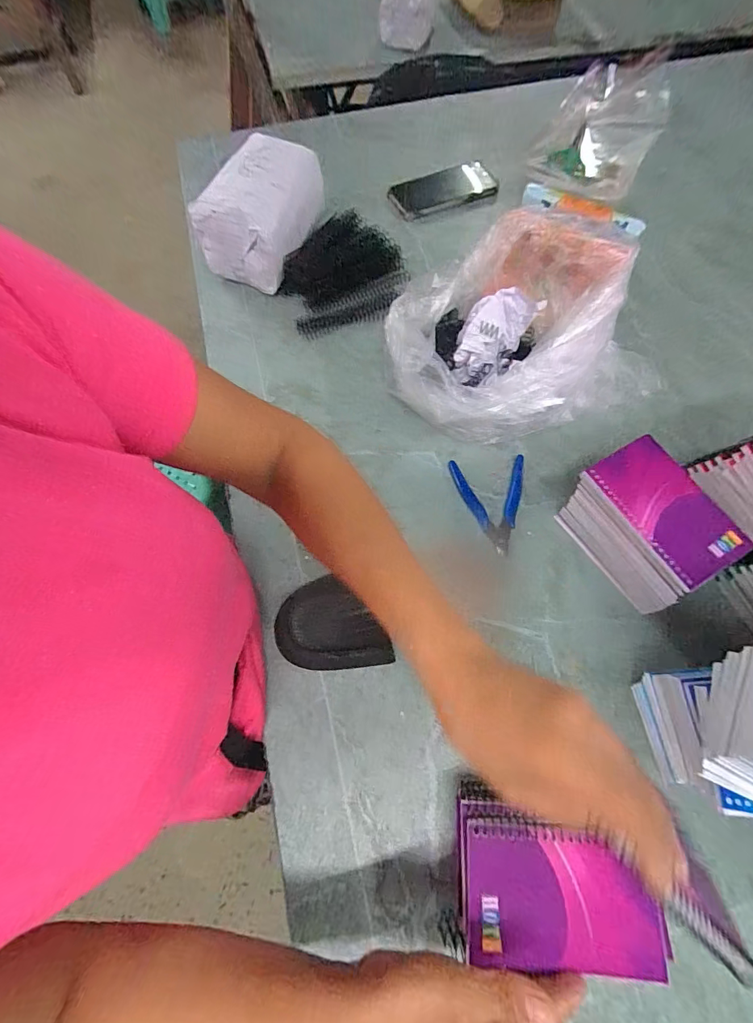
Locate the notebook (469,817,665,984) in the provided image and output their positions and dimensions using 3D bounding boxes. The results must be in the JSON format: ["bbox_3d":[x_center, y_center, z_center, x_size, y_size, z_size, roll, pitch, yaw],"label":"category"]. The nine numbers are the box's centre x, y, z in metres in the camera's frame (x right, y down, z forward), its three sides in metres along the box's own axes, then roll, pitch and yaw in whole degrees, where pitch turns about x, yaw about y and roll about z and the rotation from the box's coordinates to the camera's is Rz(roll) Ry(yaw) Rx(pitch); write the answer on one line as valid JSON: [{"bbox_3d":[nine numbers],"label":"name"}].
[{"bbox_3d":[0.128,0.270,0.294,0.126,0.008,0.079,3,67,2],"label":"notebook"}]

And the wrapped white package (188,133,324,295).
[{"bbox_3d":[-0.156,-0.425,0.602,0.125,0.102,0.181,23,69,10],"label":"wrapped white package"}]

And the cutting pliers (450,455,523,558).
[{"bbox_3d":[0.135,-0.007,0.478,0.084,0.009,0.114,-7,67,-2],"label":"cutting pliers"}]

